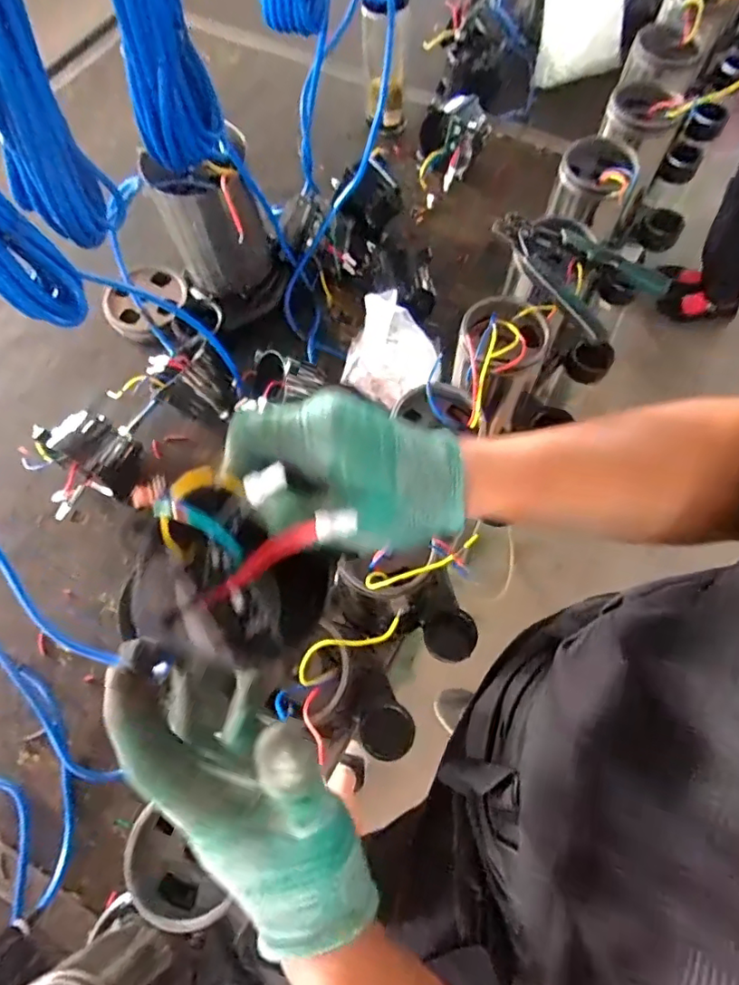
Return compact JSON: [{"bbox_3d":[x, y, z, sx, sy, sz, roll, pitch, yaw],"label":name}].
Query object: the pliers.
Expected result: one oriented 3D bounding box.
[{"bbox_3d":[0.211,-0.240,0.579,0.105,0.026,0.169,-33,70,-11],"label":"pliers"}]

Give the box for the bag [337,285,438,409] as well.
[{"bbox_3d":[0.028,-0.172,0.696,0.112,0.117,0.086,36,73,15],"label":"bag"}]

